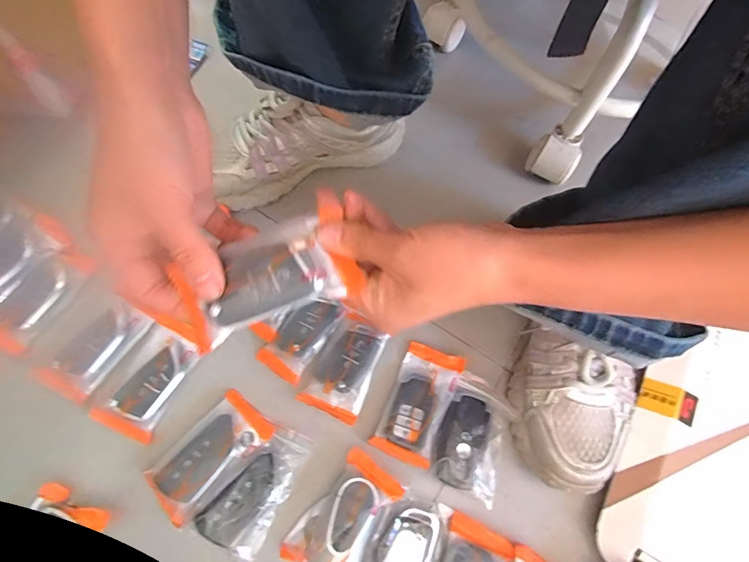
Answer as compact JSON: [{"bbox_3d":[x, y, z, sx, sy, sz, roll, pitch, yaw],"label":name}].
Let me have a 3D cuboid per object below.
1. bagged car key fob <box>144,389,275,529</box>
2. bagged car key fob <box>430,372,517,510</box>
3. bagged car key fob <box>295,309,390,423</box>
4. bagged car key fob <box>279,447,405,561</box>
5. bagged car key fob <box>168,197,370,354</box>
[{"bbox_3d":[-0.136,0.140,0.345,0.052,0.011,0.095,41,70,13],"label":"bagged car key fob"},{"bbox_3d":[0.084,0.130,0.361,0.060,0.012,0.091,24,67,6],"label":"bagged car key fob"},{"bbox_3d":[-0.025,0.076,0.380,0.050,0.015,0.088,24,67,6],"label":"bagged car key fob"},{"bbox_3d":[-0.026,0.188,0.331,0.057,0.015,0.099,31,68,9],"label":"bagged car key fob"},{"bbox_3d":[-0.059,-0.003,0.233,0.093,0.023,0.051,-20,66,-11],"label":"bagged car key fob"}]

